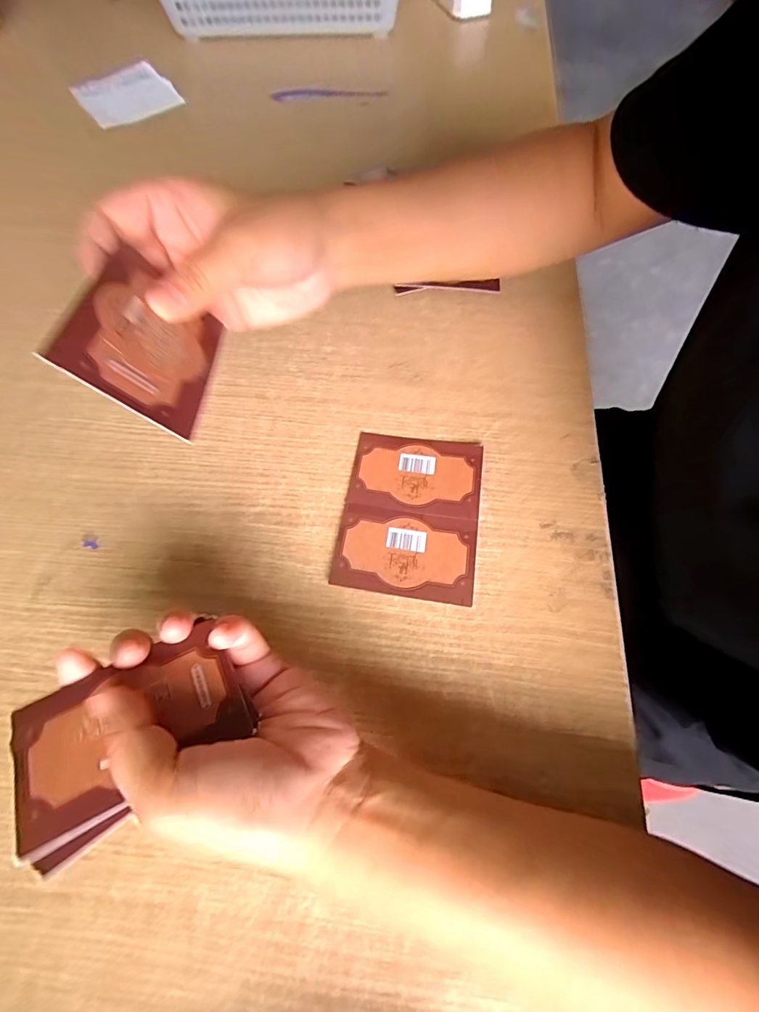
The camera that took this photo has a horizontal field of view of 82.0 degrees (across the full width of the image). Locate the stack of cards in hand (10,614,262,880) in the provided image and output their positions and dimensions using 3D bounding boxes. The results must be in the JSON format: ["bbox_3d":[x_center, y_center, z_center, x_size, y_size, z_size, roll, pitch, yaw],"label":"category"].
[{"bbox_3d":[-0.100,0.088,0.174,0.084,0.013,0.058,-29,68,-13],"label":"stack of cards in hand"}]

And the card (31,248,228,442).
[{"bbox_3d":[-0.094,-0.069,0.180,0.004,0.053,0.075,-26,47,32],"label":"card"}]

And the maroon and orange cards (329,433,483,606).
[{"bbox_3d":[0.020,0.002,0.274,0.082,0.004,0.107,8,65,4],"label":"maroon and orange cards"}]

